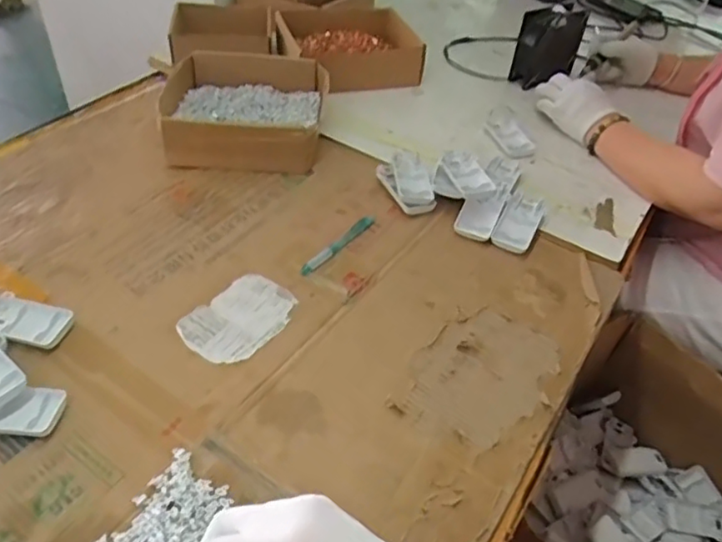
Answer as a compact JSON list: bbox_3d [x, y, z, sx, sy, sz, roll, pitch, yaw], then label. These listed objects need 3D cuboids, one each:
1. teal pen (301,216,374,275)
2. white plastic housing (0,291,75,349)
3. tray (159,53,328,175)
[{"bbox_3d":[-0.025,-0.032,0.714,0.015,0.010,0.126,33,52,25],"label":"teal pen"},{"bbox_3d":[-0.331,0.048,0.587,0.098,0.014,0.048,16,46,10],"label":"white plastic housing"},{"bbox_3d":[-0.162,-0.223,0.848,0.215,0.064,0.200,2,45,-3],"label":"tray"}]

